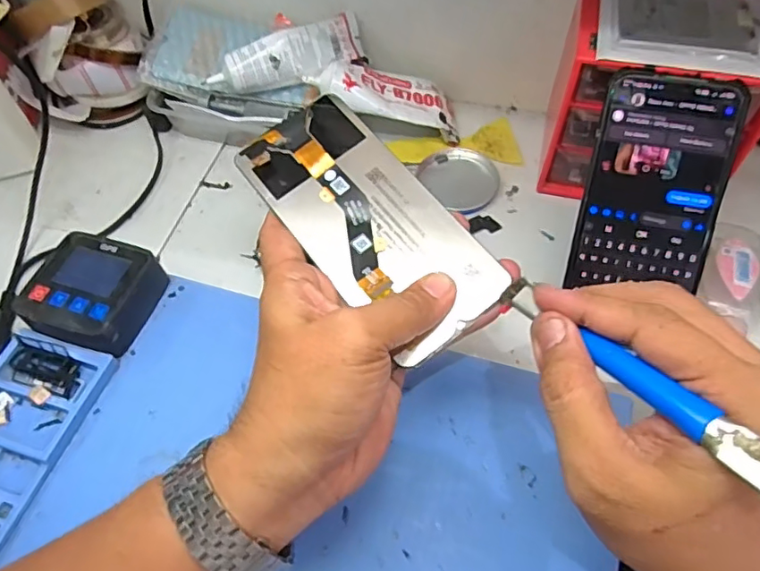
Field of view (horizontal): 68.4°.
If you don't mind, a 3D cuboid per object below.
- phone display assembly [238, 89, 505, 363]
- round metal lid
[{"bbox_3d":[-0.008,-0.037,0.294,0.069,0.005,0.154,-38,70,-9],"label":"phone display assembly"},{"bbox_3d":[0.064,-0.086,0.444,0.056,0.008,0.065,-30,60,-18],"label":"round metal lid"}]

